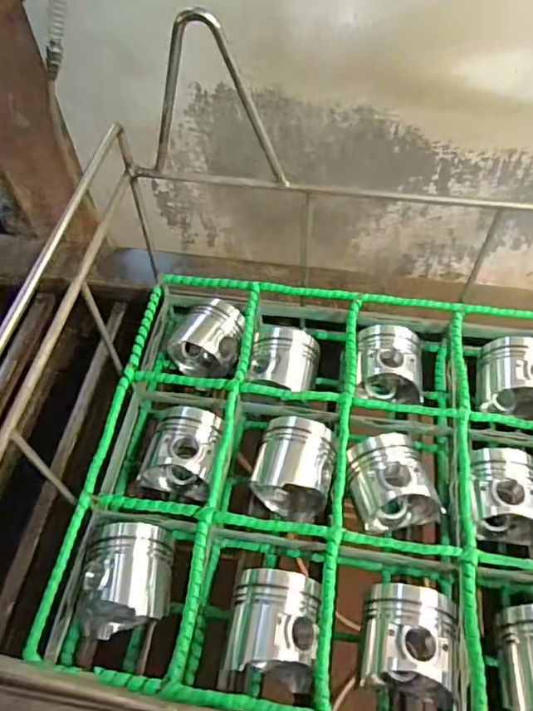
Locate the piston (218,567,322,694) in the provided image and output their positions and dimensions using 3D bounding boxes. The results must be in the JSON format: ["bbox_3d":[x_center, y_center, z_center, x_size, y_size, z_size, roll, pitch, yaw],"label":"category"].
[{"bbox_3d":[0.005,0.273,0.542,0.091,0.095,0.100,5,55,6],"label":"piston"}]

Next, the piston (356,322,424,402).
[{"bbox_3d":[0.158,0.014,0.707,0.087,0.073,0.100,4,55,5],"label":"piston"}]

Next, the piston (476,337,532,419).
[{"bbox_3d":[0.313,0.029,0.685,0.092,0.076,0.093,12,56,11],"label":"piston"}]

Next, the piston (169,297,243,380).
[{"bbox_3d":[-0.074,-0.020,0.736,0.091,0.077,0.083,17,57,14],"label":"piston"}]

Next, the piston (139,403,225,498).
[{"bbox_3d":[-0.092,0.118,0.643,0.087,0.076,0.100,12,56,10],"label":"piston"}]

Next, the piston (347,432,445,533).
[{"bbox_3d":[0.135,0.145,0.609,0.089,0.072,0.100,-17,56,-9],"label":"piston"}]

